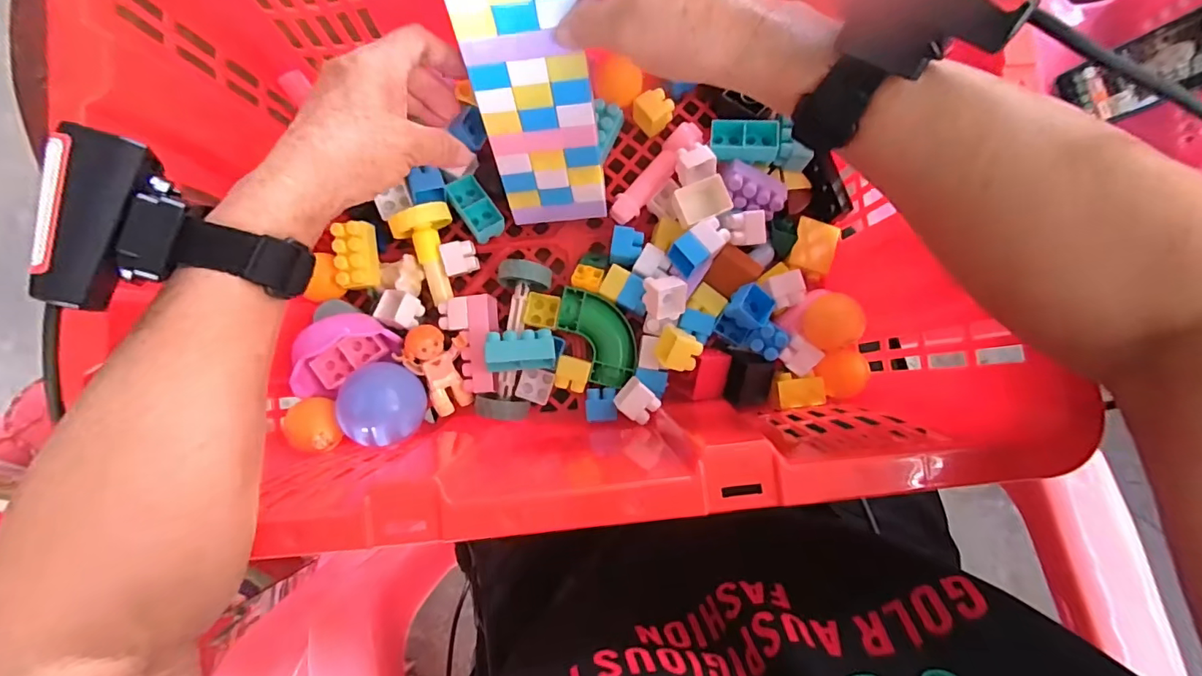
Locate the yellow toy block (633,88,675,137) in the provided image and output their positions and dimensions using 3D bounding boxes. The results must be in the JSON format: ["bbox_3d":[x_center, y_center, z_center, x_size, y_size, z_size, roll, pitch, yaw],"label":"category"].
[{"bbox_3d":[0.040,-0.172,0.390,0.027,0.022,0.026,-31,82,-3],"label":"yellow toy block"}]

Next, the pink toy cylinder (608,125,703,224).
[{"bbox_3d":[0.040,-0.124,0.381,0.020,0.016,0.088,42,84,7],"label":"pink toy cylinder"}]

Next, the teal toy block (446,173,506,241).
[{"bbox_3d":[-0.094,-0.098,0.391,0.026,0.023,0.049,-34,82,-4],"label":"teal toy block"}]

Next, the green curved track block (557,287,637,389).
[{"bbox_3d":[0.000,-0.002,0.375,0.044,0.019,0.076,-31,82,-3],"label":"green curved track block"}]

